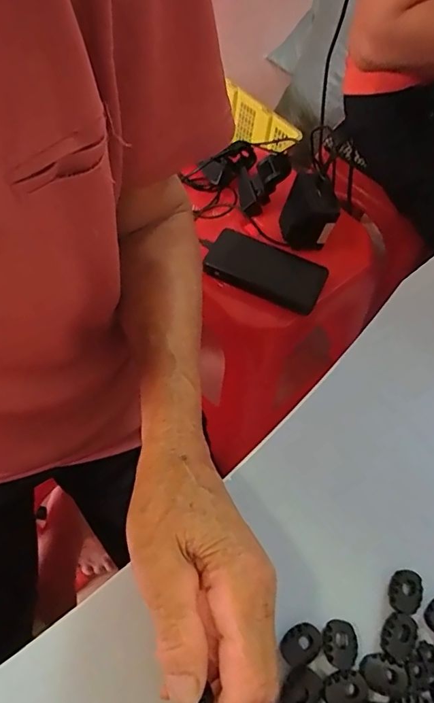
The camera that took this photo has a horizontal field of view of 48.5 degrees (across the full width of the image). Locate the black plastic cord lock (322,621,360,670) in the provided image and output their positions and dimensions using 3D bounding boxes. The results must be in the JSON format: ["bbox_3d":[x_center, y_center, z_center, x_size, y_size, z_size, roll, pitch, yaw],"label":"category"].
[{"bbox_3d":[0.063,0.150,0.247,0.017,0.004,0.021,-4,63,-4],"label":"black plastic cord lock"}]

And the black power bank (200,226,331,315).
[{"bbox_3d":[0.064,-0.110,0.647,0.159,0.024,0.075,27,65,10],"label":"black power bank"}]

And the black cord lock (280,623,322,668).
[{"bbox_3d":[0.043,0.151,0.247,0.021,0.006,0.016,-30,67,-16],"label":"black cord lock"}]

